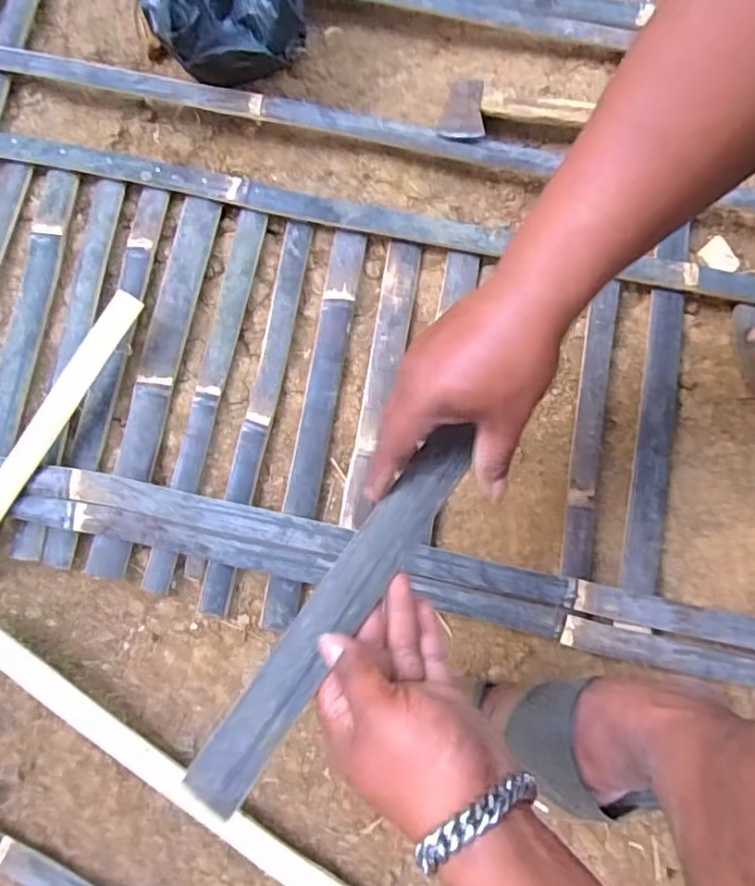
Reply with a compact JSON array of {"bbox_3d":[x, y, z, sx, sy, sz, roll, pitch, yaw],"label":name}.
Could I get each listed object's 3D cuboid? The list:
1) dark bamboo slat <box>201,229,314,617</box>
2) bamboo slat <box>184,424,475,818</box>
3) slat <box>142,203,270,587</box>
[{"bbox_3d":[-0.112,-0.033,0.577,0.027,0.014,0.383,11,79,2],"label":"dark bamboo slat"},{"bbox_3d":[-0.017,0.090,0.365,0.034,0.013,0.256,35,70,6],"label":"bamboo slat"},{"bbox_3d":[-0.162,-0.049,0.580,0.027,0.016,0.376,12,79,2],"label":"slat"}]

